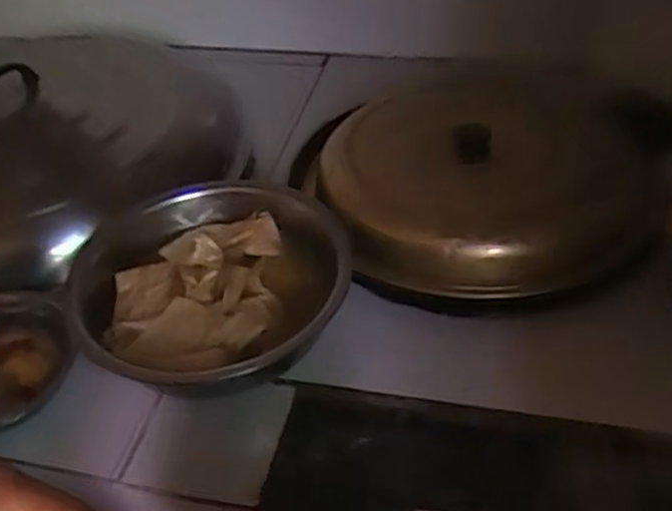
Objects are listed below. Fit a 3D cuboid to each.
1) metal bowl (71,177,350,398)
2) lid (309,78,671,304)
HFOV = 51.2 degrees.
[{"bbox_3d":[-0.133,0.034,0.738,0.284,0.080,0.279,-3,46,3],"label":"metal bowl"},{"bbox_3d":[0.175,-0.121,0.842,0.356,0.072,0.382,5,46,10],"label":"lid"}]

